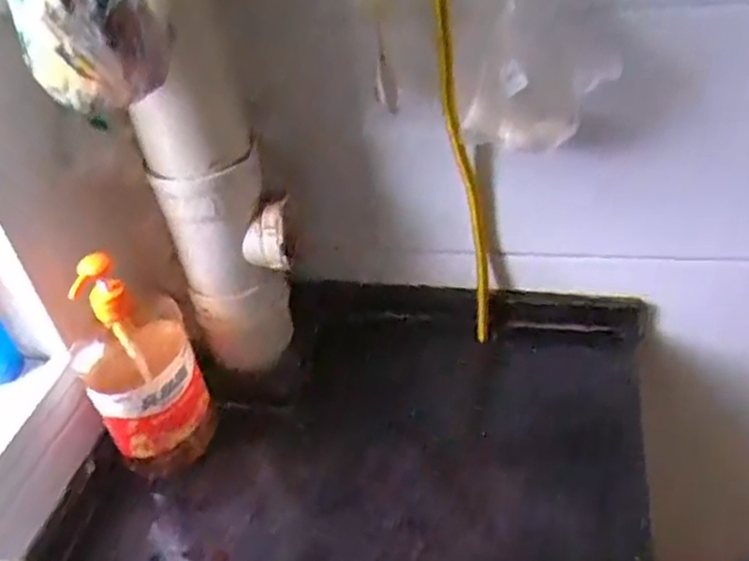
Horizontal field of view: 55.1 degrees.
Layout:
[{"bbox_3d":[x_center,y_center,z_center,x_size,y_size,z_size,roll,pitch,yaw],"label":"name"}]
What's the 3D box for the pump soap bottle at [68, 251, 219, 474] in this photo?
[{"bbox_3d":[-0.242,0.094,0.754,0.112,0.268,0.091,-21,41,-17],"label":"pump soap bottle"}]

